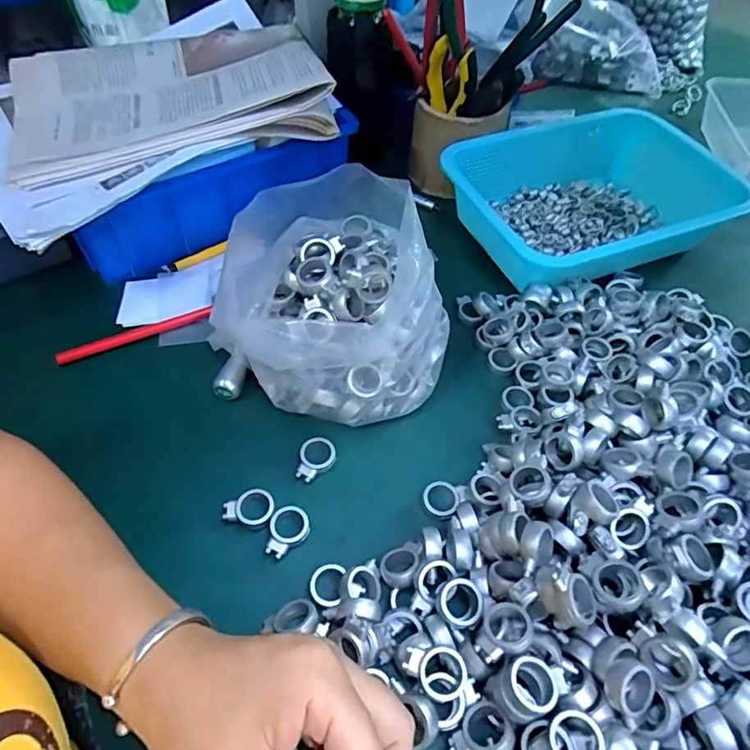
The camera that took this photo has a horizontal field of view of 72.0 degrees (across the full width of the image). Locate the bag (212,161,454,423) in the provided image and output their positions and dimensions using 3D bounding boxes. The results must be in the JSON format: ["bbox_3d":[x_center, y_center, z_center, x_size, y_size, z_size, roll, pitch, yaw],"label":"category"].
[{"bbox_3d":[-0.037,-0.055,0.396,0.169,0.109,0.165,-14,55,-9],"label":"bag"}]

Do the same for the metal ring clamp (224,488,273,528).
[{"bbox_3d":[-0.086,0.094,0.354,0.034,0.011,0.025,-18,56,-12],"label":"metal ring clamp"}]

